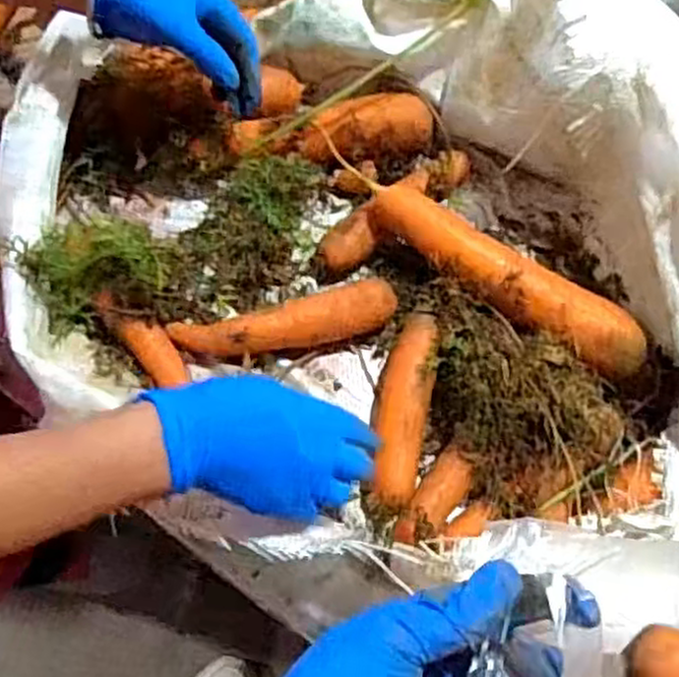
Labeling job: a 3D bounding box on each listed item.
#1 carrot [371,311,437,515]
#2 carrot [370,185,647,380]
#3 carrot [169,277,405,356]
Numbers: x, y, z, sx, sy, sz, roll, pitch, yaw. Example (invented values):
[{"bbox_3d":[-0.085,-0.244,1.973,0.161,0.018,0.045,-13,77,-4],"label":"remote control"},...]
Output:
[{"bbox_3d":[0.046,0.049,0.539,0.035,0.025,0.138,9,65,1],"label":"carrot"},{"bbox_3d":[0.121,-0.041,0.571,0.220,0.043,0.045,33,67,12],"label":"carrot"},{"bbox_3d":[-0.038,-0.009,0.556,0.163,0.032,0.034,-12,66,-9],"label":"carrot"}]

